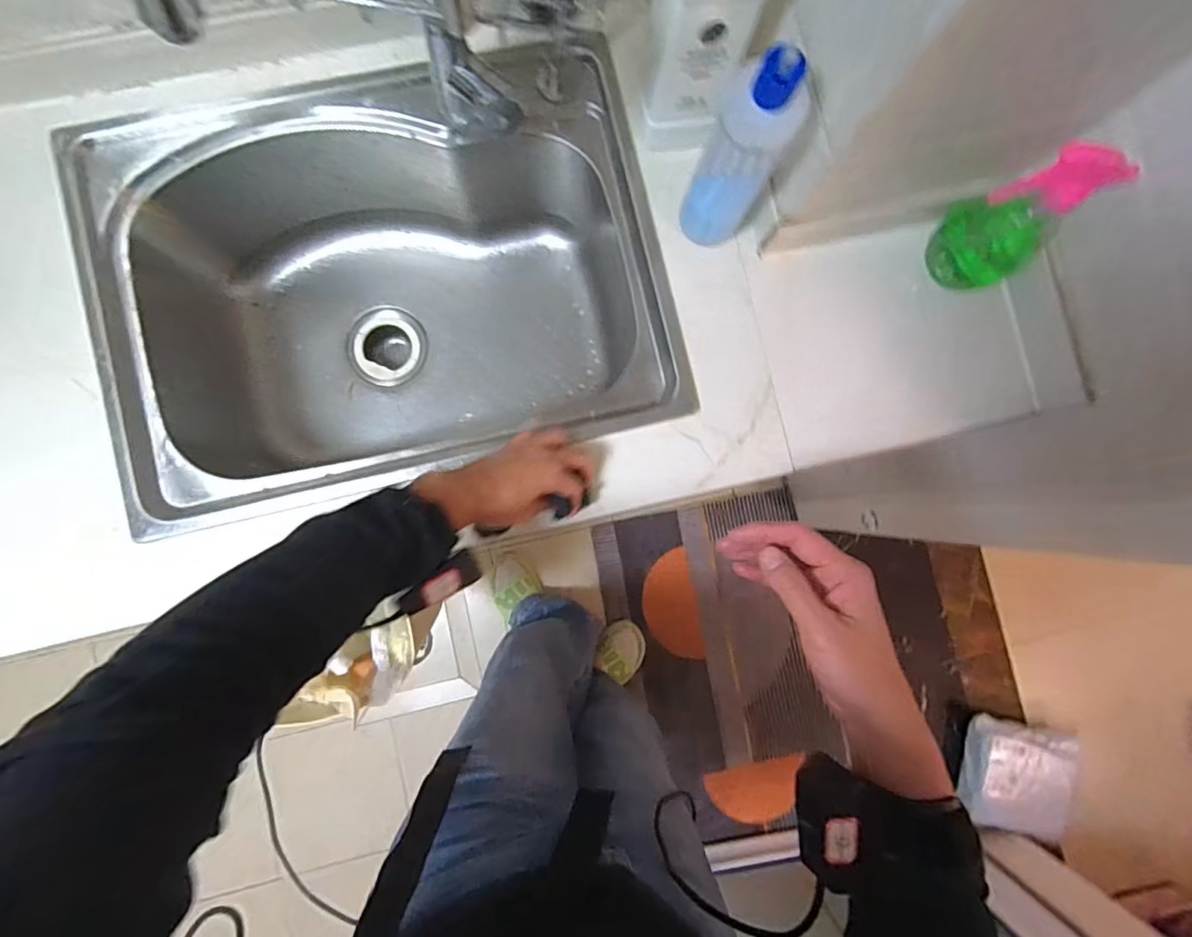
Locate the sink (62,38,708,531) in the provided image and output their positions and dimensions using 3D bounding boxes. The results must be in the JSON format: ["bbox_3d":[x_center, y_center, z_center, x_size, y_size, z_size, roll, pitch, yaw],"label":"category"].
[{"bbox_3d":[-0.229,-0.200,0.677,0.580,0.228,0.435,-14,88,-4],"label":"sink"}]

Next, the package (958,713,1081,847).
[{"bbox_3d":[0.953,0.696,1.215,0.255,0.097,0.241,15,86,-2],"label":"package"}]

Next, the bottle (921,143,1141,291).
[{"bbox_3d":[0.401,-0.231,0.516,0.081,0.163,0.073,5,87,-3],"label":"bottle"}]

